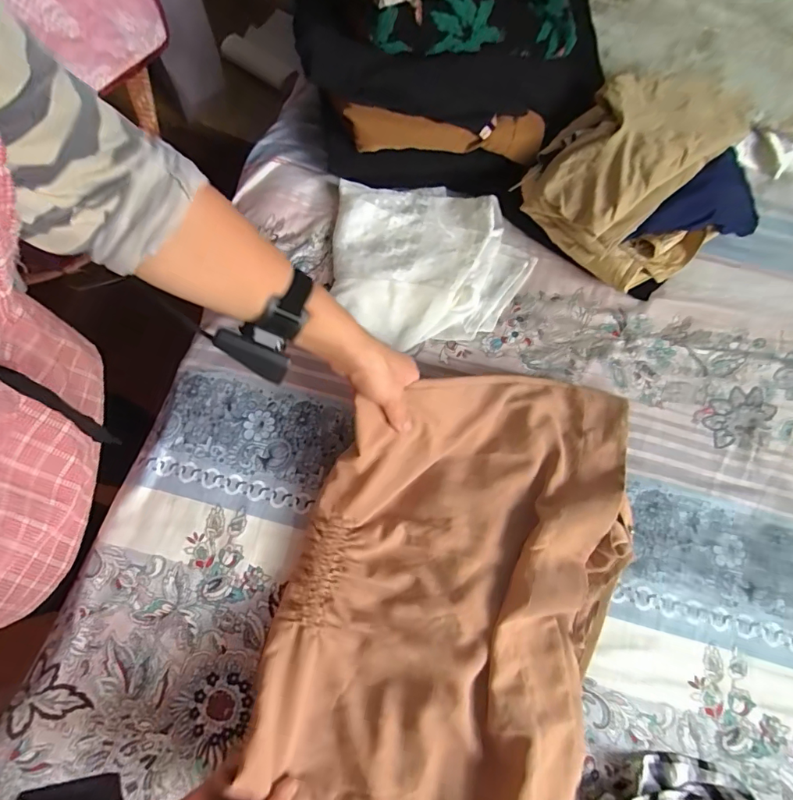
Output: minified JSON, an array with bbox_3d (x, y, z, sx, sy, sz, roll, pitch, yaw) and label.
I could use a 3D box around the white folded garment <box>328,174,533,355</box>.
[{"bbox_3d":[0.044,-0.188,0.630,0.260,0.023,0.229,5,74,2],"label":"white folded garment"}]

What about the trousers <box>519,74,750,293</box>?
[{"bbox_3d":[0.315,-0.288,0.608,0.249,0.120,0.231,-43,78,-13],"label":"trousers"}]

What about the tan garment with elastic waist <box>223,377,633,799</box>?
[{"bbox_3d":[0.058,0.206,0.477,0.326,0.075,0.530,19,74,5],"label":"tan garment with elastic waist"}]

